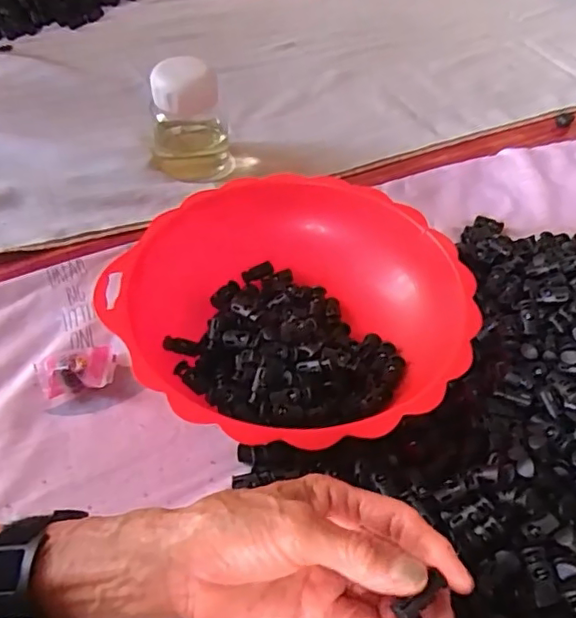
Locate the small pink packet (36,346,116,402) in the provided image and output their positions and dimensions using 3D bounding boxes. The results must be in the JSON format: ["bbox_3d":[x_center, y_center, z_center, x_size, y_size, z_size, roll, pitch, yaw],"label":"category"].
[{"bbox_3d":[-0.157,0.045,0.422,0.053,0.023,0.039,-9,48,-12],"label":"small pink packet"}]

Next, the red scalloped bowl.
[{"bbox_3d":[0.004,0.003,0.422,0.237,0.067,0.234,2,47,-2],"label":"red scalloped bowl"}]

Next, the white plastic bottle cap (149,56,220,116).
[{"bbox_3d":[-0.101,-0.209,0.540,0.050,0.042,0.058,-29,55,-27],"label":"white plastic bottle cap"}]

